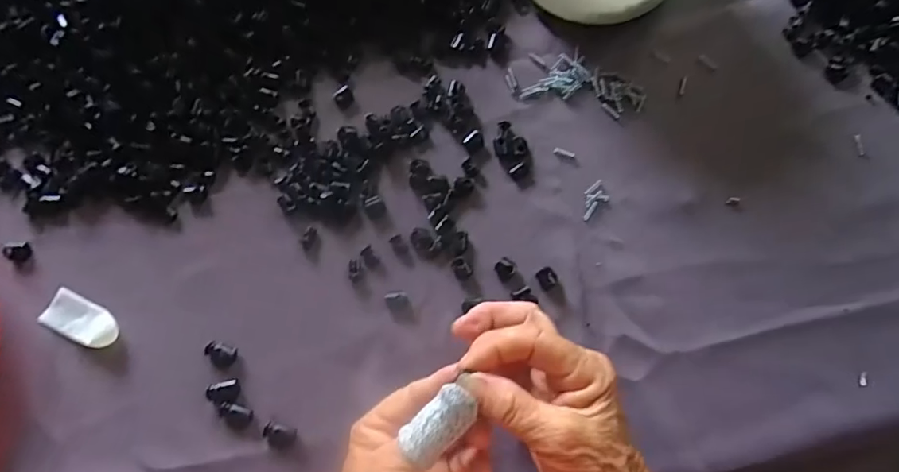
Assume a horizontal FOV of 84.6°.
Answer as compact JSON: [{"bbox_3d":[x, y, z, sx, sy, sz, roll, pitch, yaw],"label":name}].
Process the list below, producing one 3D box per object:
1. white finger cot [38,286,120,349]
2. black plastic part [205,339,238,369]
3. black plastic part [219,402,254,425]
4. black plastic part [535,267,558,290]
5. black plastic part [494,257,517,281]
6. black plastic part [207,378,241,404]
[{"bbox_3d":[-0.259,0.059,0.348,0.057,0.009,0.028,21,78,4],"label":"white finger cot"},{"bbox_3d":[-0.158,0.082,0.340,0.021,0.007,0.016,25,78,5],"label":"black plastic part"},{"bbox_3d":[-0.143,0.120,0.332,0.023,0.004,0.010,18,77,4],"label":"black plastic part"},{"bbox_3d":[0.070,0.030,0.354,0.014,0.004,0.014,-28,79,-7],"label":"black plastic part"},{"bbox_3d":[0.040,0.023,0.354,0.014,0.004,0.014,-42,81,-9],"label":"black plastic part"},{"bbox_3d":[-0.153,0.105,0.333,0.019,0.007,0.014,-16,78,-4],"label":"black plastic part"}]

